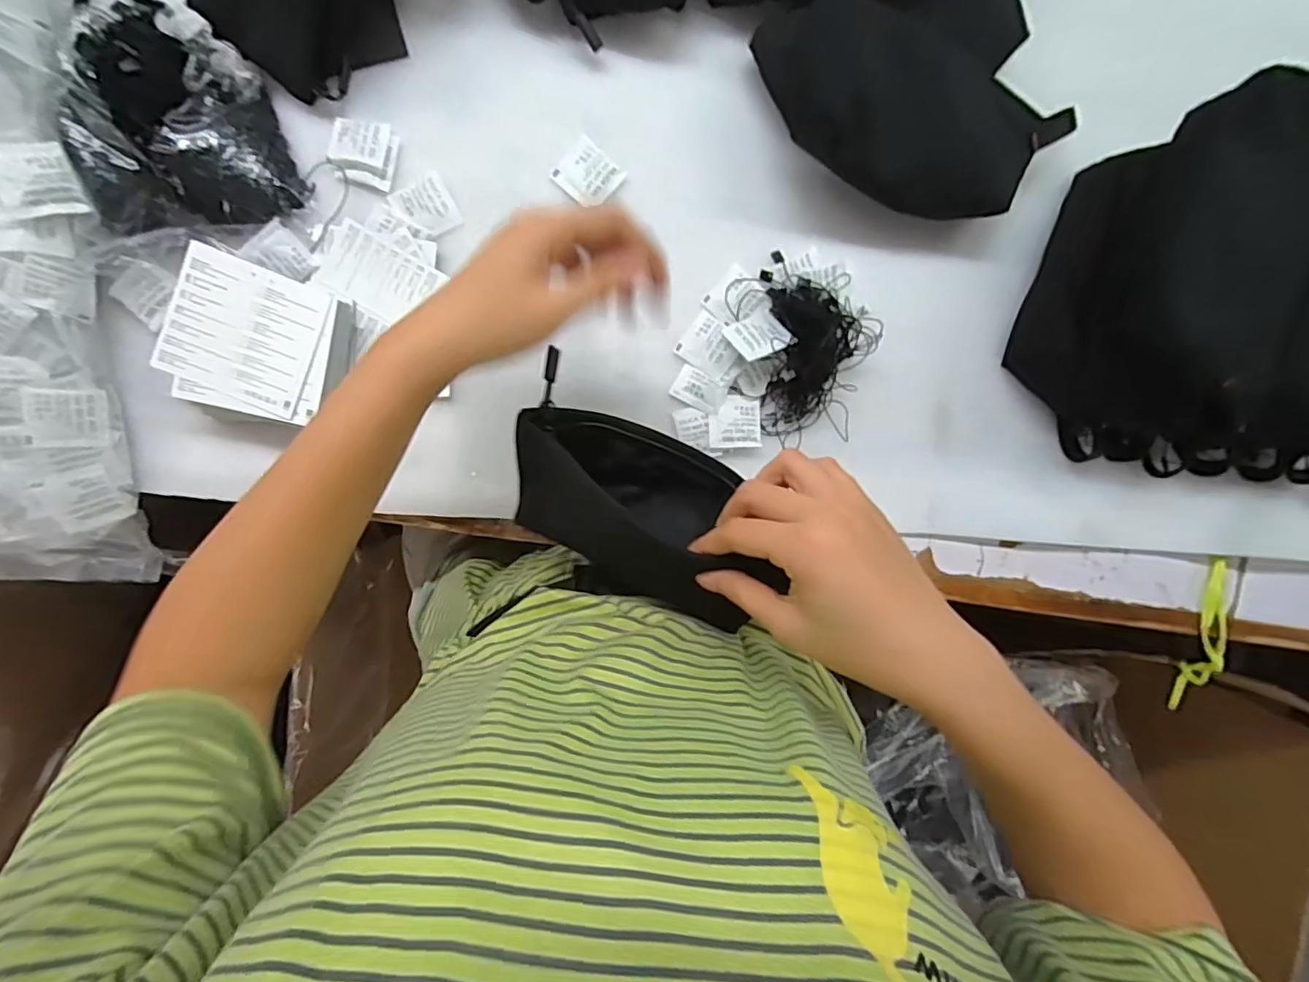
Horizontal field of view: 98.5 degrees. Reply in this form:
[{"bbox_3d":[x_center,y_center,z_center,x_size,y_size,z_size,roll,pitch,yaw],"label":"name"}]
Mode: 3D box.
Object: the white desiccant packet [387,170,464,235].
[{"bbox_3d":[-0.167,-0.208,0.413,0.039,0.004,0.041,-33,96,1],"label":"white desiccant packet"}]

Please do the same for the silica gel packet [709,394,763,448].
[{"bbox_3d":[0.061,-0.053,0.430,0.040,0.006,0.039,-1,95,-2],"label":"silica gel packet"}]

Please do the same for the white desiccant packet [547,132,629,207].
[{"bbox_3d":[-0.050,-0.233,0.417,0.042,0.008,0.039,40,92,-5],"label":"white desiccant packet"}]

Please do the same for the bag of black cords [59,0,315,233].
[{"bbox_3d":[-0.322,-0.258,0.376,0.125,0.044,0.144,-11,96,-1],"label":"bag of black cords"}]

